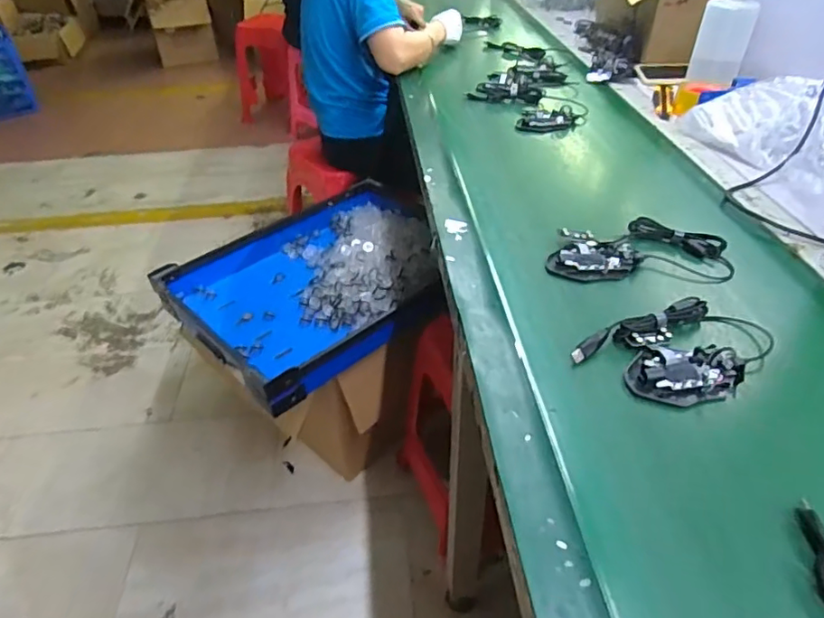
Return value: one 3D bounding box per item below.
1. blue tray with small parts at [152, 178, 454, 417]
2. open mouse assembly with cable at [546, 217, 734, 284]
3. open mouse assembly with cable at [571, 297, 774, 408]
[{"bbox_3d":[-0.183,-0.074,1.238,0.485,0.106,0.625,31,50,32],"label":"blue tray with small parts"},{"bbox_3d":[0.290,-0.078,0.723,0.223,0.025,0.102,1,41,3],"label":"open mouse assembly with cable"},{"bbox_3d":[0.279,0.045,0.582,0.195,0.032,0.113,-16,42,-16],"label":"open mouse assembly with cable"}]

